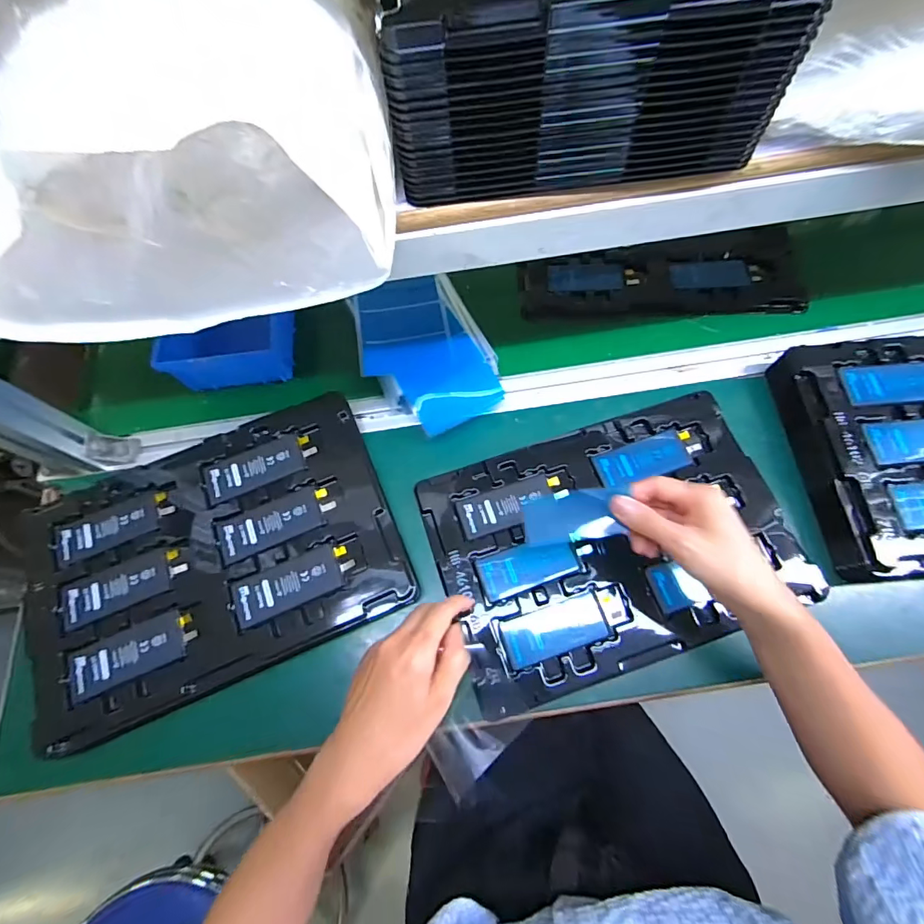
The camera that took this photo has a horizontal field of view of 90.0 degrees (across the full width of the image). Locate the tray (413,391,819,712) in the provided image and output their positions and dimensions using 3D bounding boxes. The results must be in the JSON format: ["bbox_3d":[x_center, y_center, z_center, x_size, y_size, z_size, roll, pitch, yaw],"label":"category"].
[{"bbox_3d":[0.143,0.072,0.450,0.327,0.034,0.223,-16,66,-7],"label":"tray"}]

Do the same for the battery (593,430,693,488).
[{"bbox_3d":[0.189,-0.002,0.483,0.096,0.008,0.039,-17,68,-4],"label":"battery"}]

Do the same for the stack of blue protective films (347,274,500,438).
[{"bbox_3d":[-0.040,-0.125,0.508,0.132,0.023,0.194,-26,69,-7],"label":"stack of blue protective films"}]

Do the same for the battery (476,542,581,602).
[{"bbox_3d":[0.065,0.103,0.453,0.095,0.006,0.039,-18,68,-4],"label":"battery"}]

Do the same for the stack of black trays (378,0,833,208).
[{"bbox_3d":[0.067,-0.343,0.329,0.236,0.107,0.296,-5,68,1],"label":"stack of black trays"}]

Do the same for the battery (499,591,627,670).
[{"bbox_3d":[0.095,0.152,0.426,0.114,0.007,0.043,-17,68,-4],"label":"battery"}]

